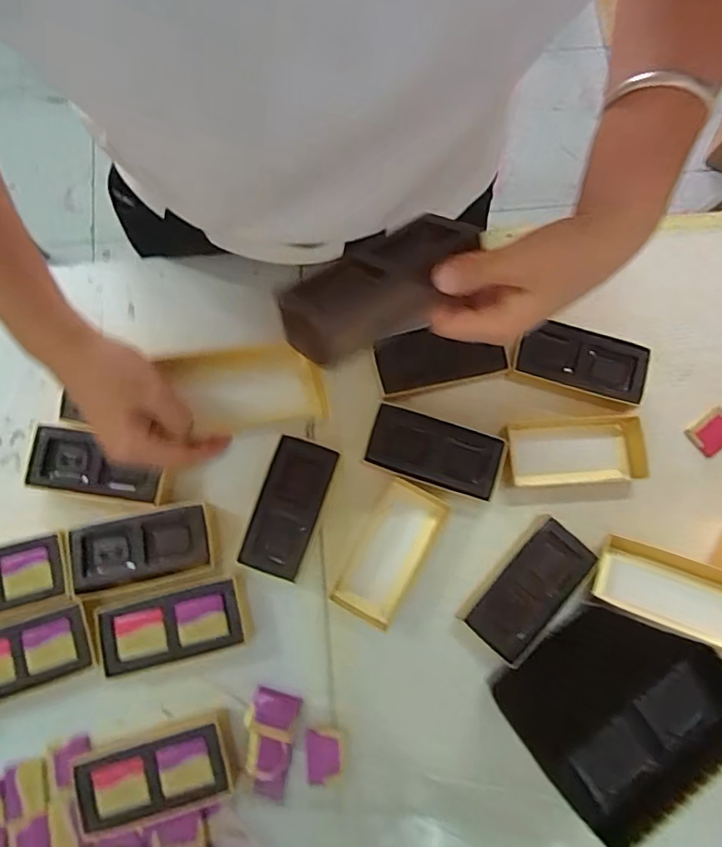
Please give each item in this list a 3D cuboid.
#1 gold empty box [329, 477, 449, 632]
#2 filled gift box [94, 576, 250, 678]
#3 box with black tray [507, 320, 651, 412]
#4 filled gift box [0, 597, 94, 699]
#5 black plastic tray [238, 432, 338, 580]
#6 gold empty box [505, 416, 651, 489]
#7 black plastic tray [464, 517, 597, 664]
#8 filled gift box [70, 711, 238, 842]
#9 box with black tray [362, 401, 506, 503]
[{"bbox_3d":[0.025,0.109,0.446,0.057,0.028,0.114,29,79,6],"label":"gold empty box"},{"bbox_3d":[-0.152,0.164,0.428,0.117,0.035,0.054,-13,78,-3],"label":"filled gift box"},{"bbox_3d":[0.192,-0.053,0.476,0.114,0.040,0.058,15,78,3],"label":"box with black tray"},{"bbox_3d":[-0.275,0.183,0.425,0.116,0.027,0.064,-14,78,-3],"label":"filled gift box"},{"bbox_3d":[-0.060,0.072,0.451,0.050,0.036,0.110,18,79,4],"label":"black plastic tray"},{"bbox_3d":[0.196,0.025,0.472,0.109,0.040,0.059,-2,78,-1],"label":"gold empty box"},{"bbox_3d":[0.137,0.136,0.436,0.049,0.030,0.109,42,81,8],"label":"black plastic tray"},{"bbox_3d":[-0.159,0.275,0.407,0.114,0.028,0.056,-15,79,-3],"label":"filled gift box"},{"bbox_3d":[0.062,0.026,0.457,0.111,0.034,0.056,17,79,3],"label":"box with black tray"}]

